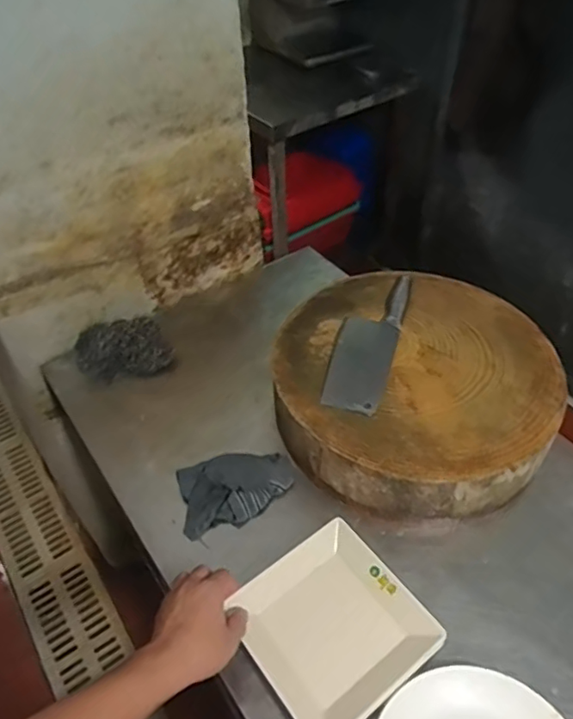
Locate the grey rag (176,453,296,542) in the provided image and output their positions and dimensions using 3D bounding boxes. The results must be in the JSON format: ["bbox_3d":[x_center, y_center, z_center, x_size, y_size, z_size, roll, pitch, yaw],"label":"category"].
[{"bbox_3d":[-0.074,0.178,0.818,0.159,0.026,0.102,-15,47,-12],"label":"grey rag"}]

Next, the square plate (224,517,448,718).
[{"bbox_3d":[0.054,0.307,0.665,0.186,0.017,0.190,-30,52,-24],"label":"square plate"}]

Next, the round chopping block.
[{"bbox_3d":[0.190,0.039,0.862,0.388,0.096,0.389,-2,46,0],"label":"round chopping block"}]

